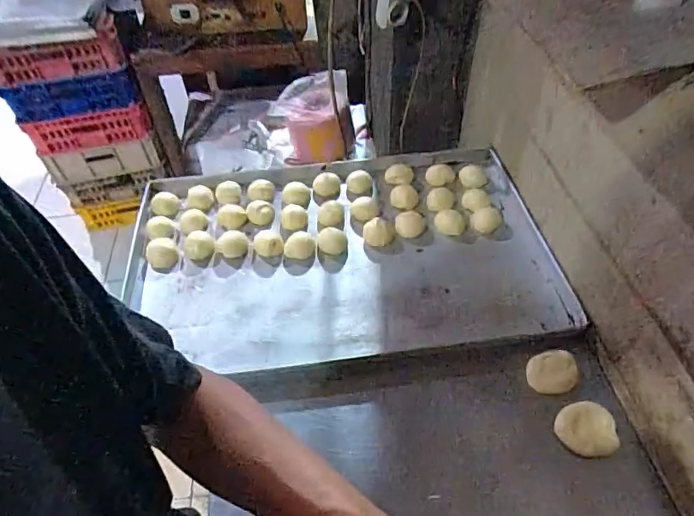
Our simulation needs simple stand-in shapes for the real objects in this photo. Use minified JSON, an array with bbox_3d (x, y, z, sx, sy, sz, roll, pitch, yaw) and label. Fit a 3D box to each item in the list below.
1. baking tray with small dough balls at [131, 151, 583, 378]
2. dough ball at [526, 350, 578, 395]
[{"bbox_3d":[-0.017,-0.018,0.860,0.702,0.041,0.449,-5,49,-2],"label":"baking tray with small dough balls"},{"bbox_3d":[0.293,0.164,0.697,0.070,0.015,0.062,-9,62,7],"label":"dough ball"}]

